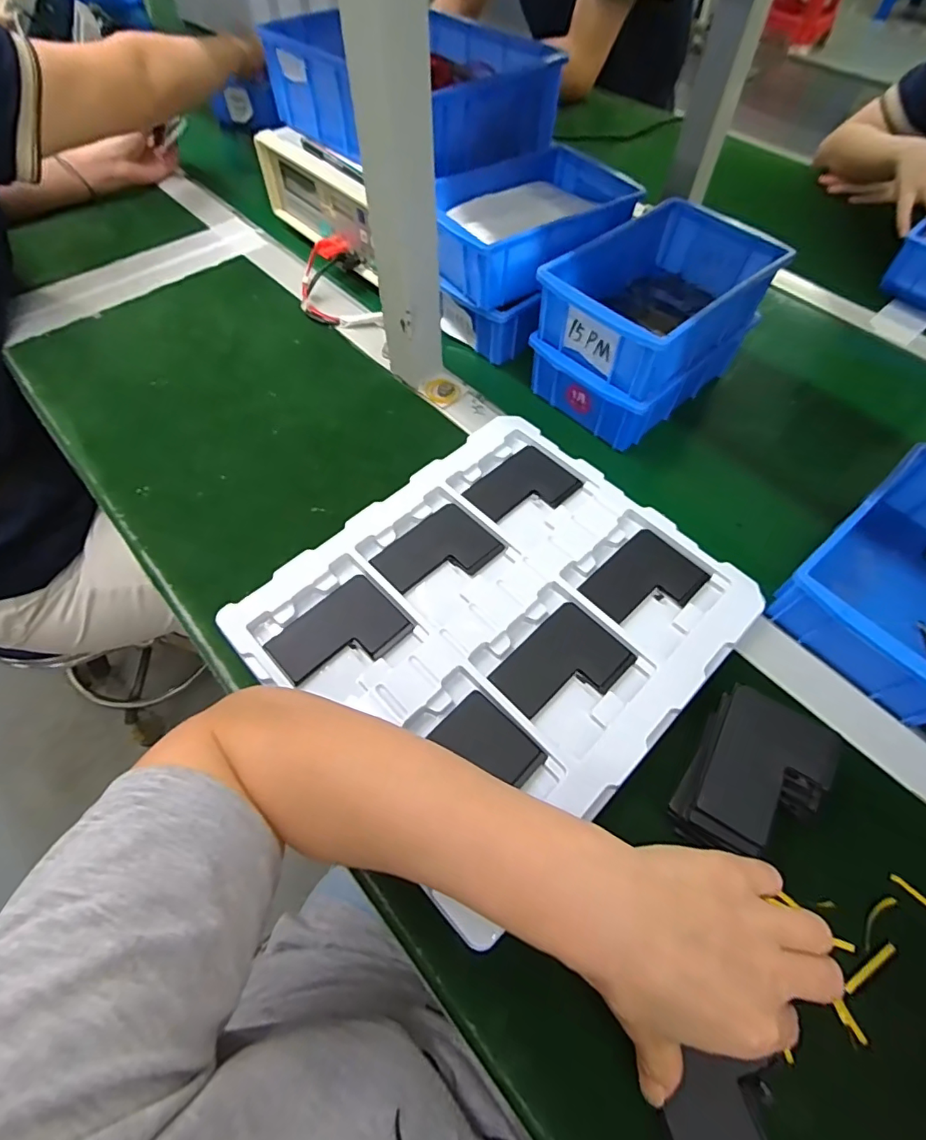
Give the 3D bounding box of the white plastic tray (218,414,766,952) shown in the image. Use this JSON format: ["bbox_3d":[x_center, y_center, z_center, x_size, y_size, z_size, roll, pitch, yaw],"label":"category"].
[{"bbox_3d":[0.028,0.033,0.395,0.313,0.032,0.278,-40,68,-21],"label":"white plastic tray"}]

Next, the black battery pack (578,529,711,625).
[{"bbox_3d":[0.145,0.010,0.404,0.089,0.004,0.066,-40,67,-21],"label":"black battery pack"}]

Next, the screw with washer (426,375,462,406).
[{"bbox_3d":[-0.020,-0.183,0.524,0.034,0.010,0.034,-7,60,-4],"label":"screw with washer"}]

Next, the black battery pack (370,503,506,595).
[{"bbox_3d":[-0.020,-0.013,0.416,0.090,0.005,0.068,-39,67,-20],"label":"black battery pack"}]

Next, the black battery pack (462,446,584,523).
[{"bbox_3d":[0.053,-0.072,0.451,0.087,0.005,0.067,-40,67,-20],"label":"black battery pack"}]

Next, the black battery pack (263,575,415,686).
[{"bbox_3d":[-0.092,0.049,0.379,0.090,0.008,0.066,-39,67,-20],"label":"black battery pack"}]

